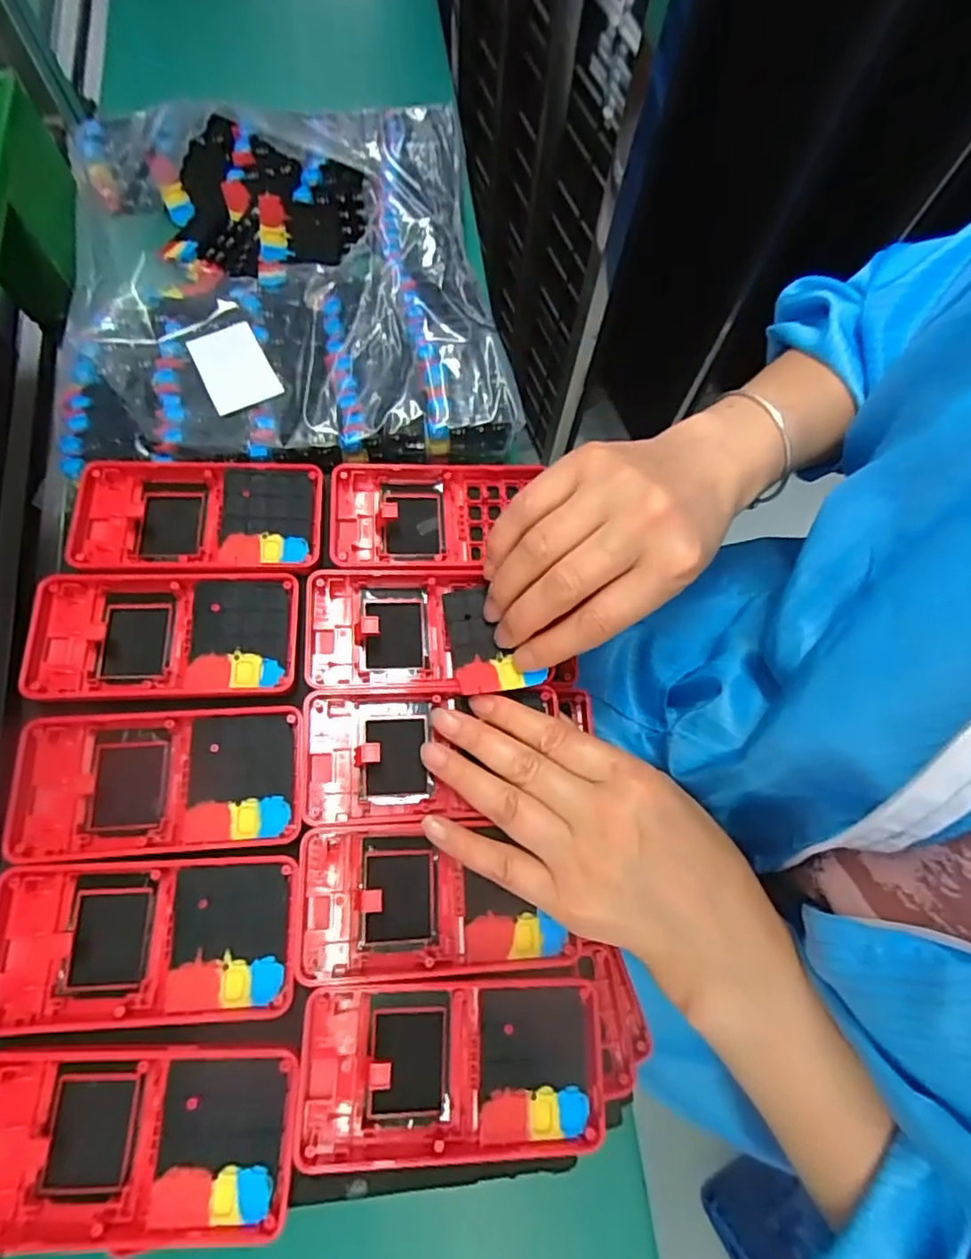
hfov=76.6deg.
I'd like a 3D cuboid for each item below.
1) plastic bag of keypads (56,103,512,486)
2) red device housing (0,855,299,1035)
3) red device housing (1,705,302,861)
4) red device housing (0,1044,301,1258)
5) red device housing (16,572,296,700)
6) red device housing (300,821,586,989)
[{"bbox_3d":[-0.143,-0.246,0.430,0.278,0.049,0.311,-8,72,-6],"label":"plastic bag of keypads"},{"bbox_3d":[-0.143,0.130,0.257,0.124,0.016,0.062,-1,71,-4],"label":"red device housing"},{"bbox_3d":[-0.147,0.068,0.277,0.122,0.015,0.061,-2,71,-5],"label":"red device housing"},{"bbox_3d":[-0.139,0.196,0.235,0.125,0.013,0.064,2,71,-3],"label":"red device housing"},{"bbox_3d":[-0.157,0.002,0.299,0.124,0.015,0.062,-2,71,-4],"label":"red device housing"},{"bbox_3d":[-0.023,0.117,0.272,0.115,0.024,0.061,-2,72,1],"label":"red device housing"}]

